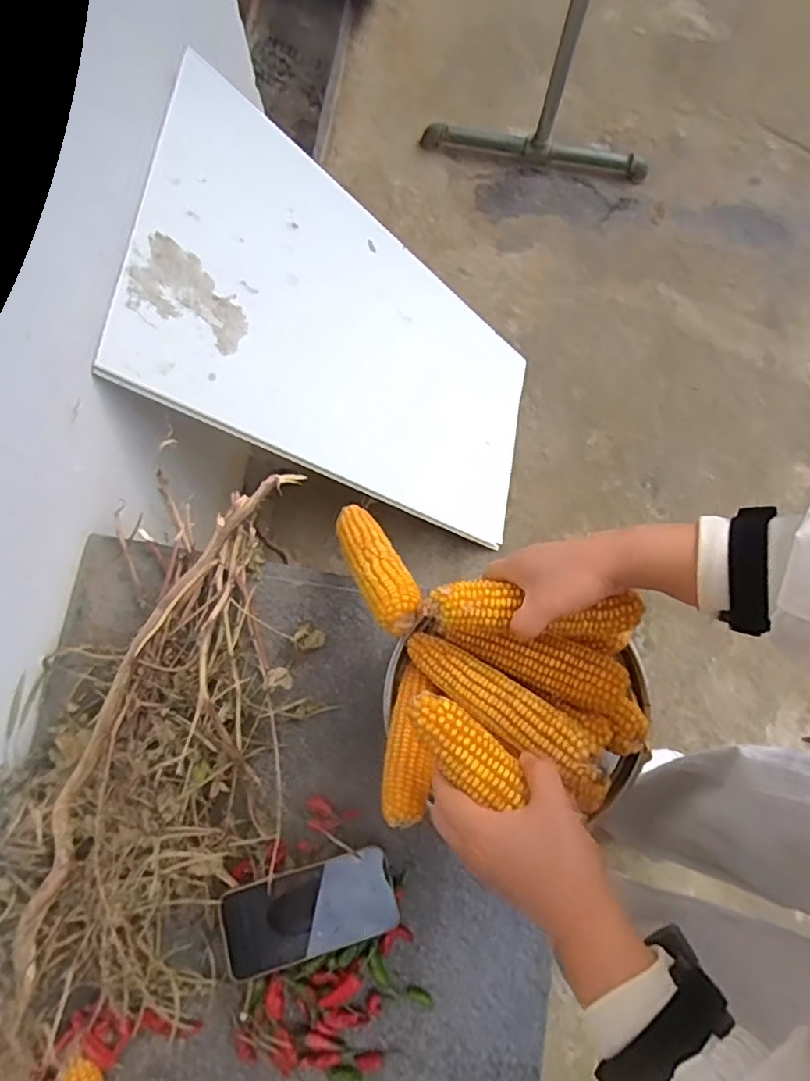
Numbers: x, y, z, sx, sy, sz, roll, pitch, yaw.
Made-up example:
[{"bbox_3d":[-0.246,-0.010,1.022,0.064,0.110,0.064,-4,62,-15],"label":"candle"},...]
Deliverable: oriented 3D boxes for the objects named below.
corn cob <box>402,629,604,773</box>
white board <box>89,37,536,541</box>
[{"bbox_3d":[0.073,0.131,0.503,0.174,0.039,0.046,29,79,26],"label":"corn cob"},{"bbox_3d":[-0.043,-0.266,0.920,0.024,0.759,0.380,6,80,44],"label":"white board"}]

